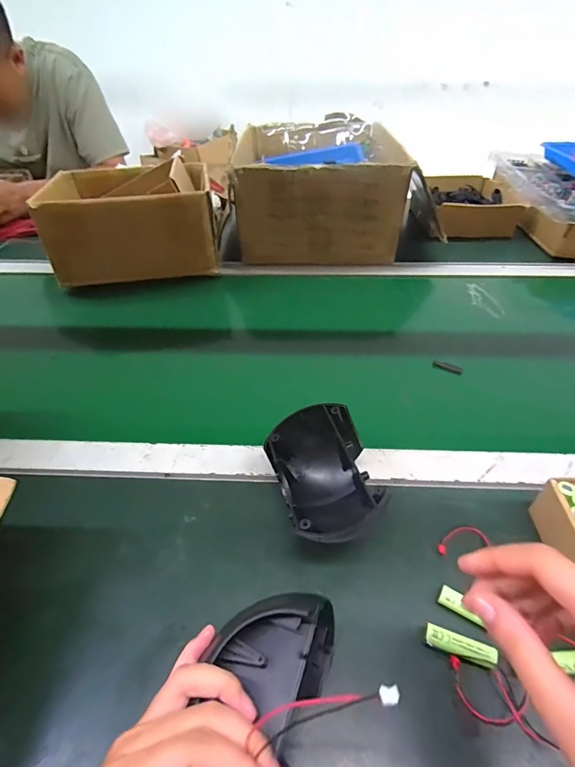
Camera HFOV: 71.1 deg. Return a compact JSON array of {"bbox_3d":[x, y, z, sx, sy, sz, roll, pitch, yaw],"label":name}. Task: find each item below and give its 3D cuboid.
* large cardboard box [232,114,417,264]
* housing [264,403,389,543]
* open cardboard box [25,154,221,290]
[{"bbox_3d":[0.055,-0.434,0.867,0.326,0.168,0.419,-2,43,1],"label":"large cardboard box"},{"bbox_3d":[0.034,0.084,0.389,0.089,0.069,0.118,-20,46,-17],"label":"housing"},{"bbox_3d":[-0.283,-0.310,0.762,0.292,0.138,0.228,-8,44,-6],"label":"open cardboard box"}]

